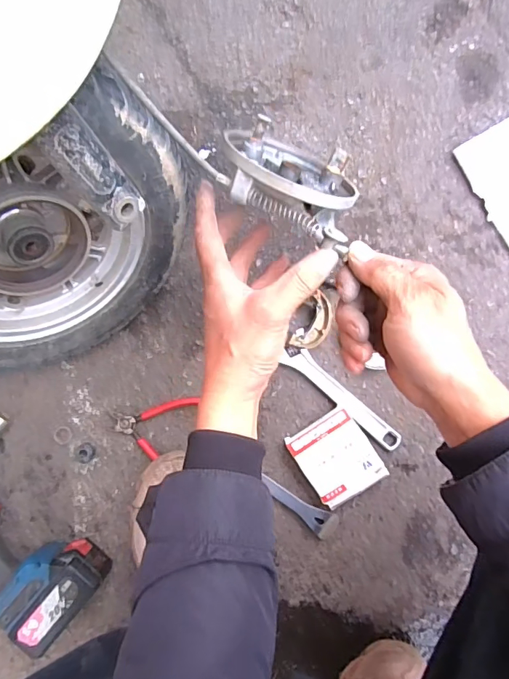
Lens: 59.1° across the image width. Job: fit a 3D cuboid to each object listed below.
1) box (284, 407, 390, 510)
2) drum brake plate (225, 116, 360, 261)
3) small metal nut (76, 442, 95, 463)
[{"bbox_3d":[0.108,0.156,0.589,0.091,0.029,0.107,-33,90,-4],"label":"box"},{"bbox_3d":[0.037,-0.137,0.375,0.116,0.118,0.058,29,123,-2],"label":"drum brake plate"},{"bbox_3d":[-0.217,0.145,0.572,0.026,0.017,0.023,3,87,-3],"label":"small metal nut"}]

